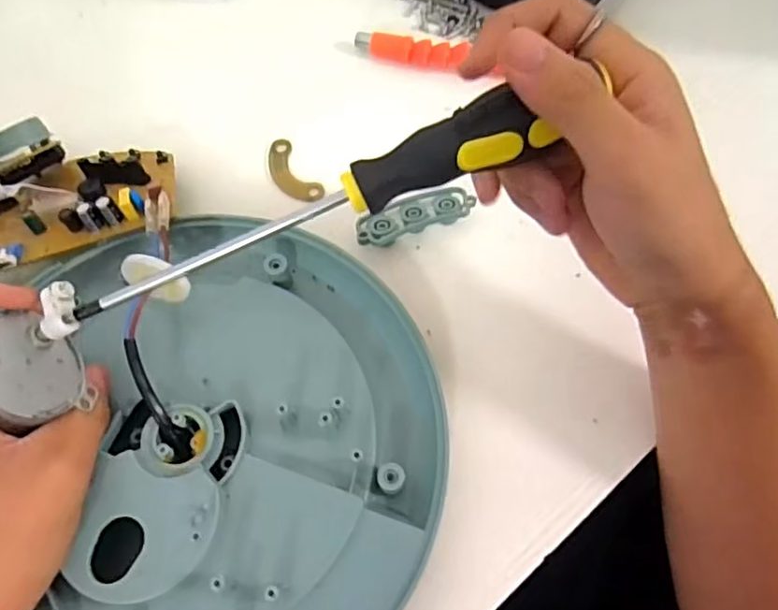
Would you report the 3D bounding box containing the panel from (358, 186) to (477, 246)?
[{"bbox_3d":[0.014,-0.051,0.360,0.069,0.011,0.022,-21,69,-10],"label":"panel"}]

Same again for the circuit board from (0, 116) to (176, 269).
[{"bbox_3d":[-0.193,-0.061,0.342,0.141,0.055,0.090,-14,67,-6],"label":"circuit board"}]

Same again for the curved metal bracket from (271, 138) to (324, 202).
[{"bbox_3d":[-0.060,-0.082,0.379,0.022,0.004,0.047,-34,71,-14],"label":"curved metal bracket"}]

